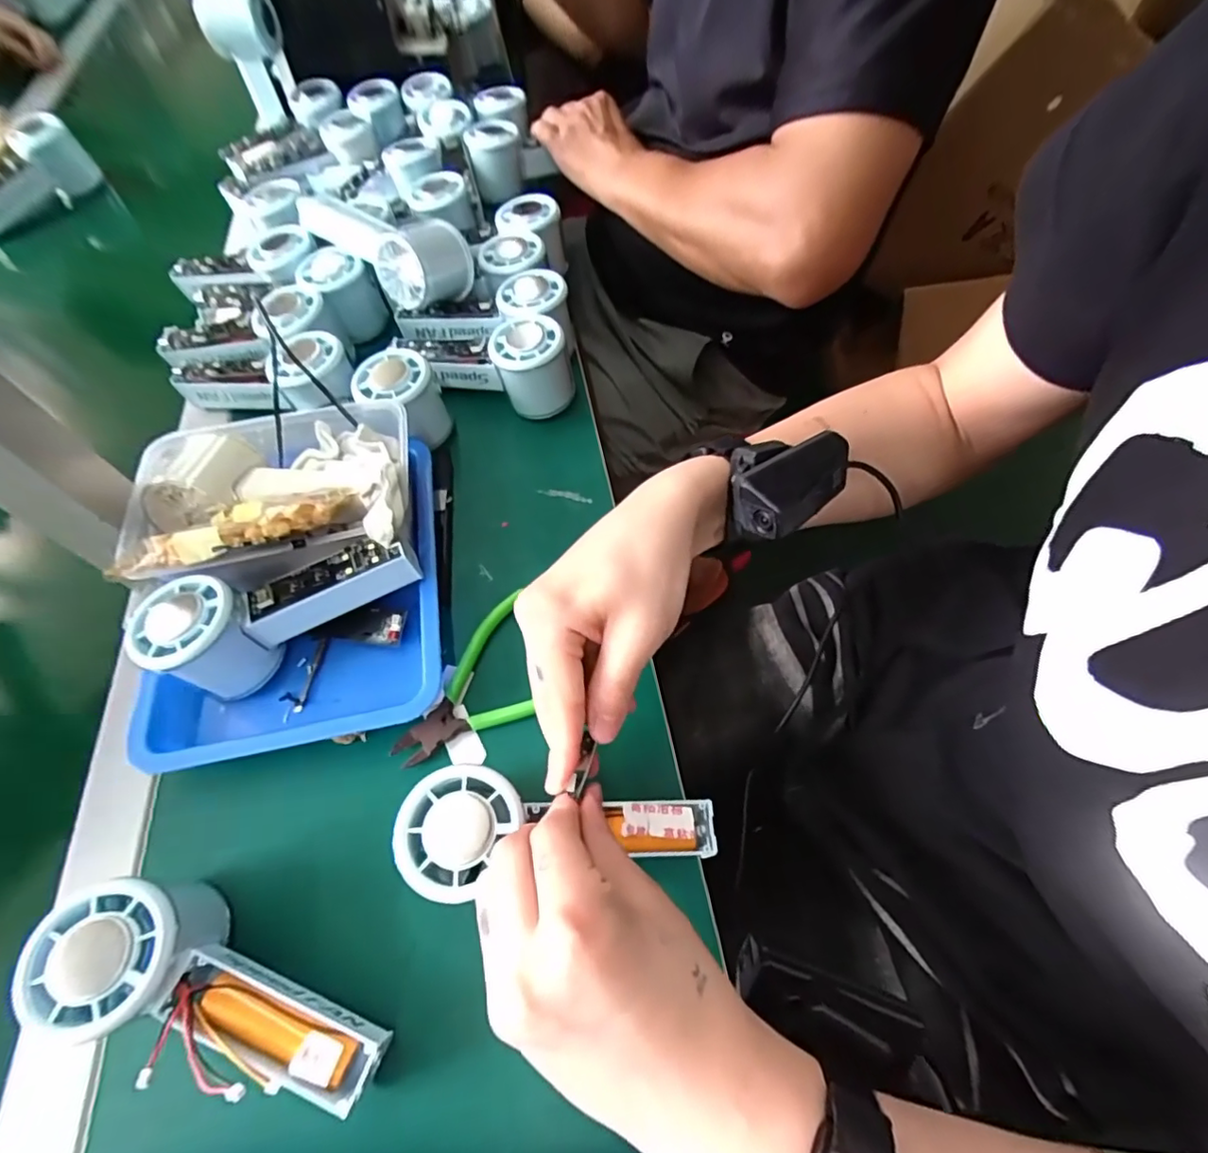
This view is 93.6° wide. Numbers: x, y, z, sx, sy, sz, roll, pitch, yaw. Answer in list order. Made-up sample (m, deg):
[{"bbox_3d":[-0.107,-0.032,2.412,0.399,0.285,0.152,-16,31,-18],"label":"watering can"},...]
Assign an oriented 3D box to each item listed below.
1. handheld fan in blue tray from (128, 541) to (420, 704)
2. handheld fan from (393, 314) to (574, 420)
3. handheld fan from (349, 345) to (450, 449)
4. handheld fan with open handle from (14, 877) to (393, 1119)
[{"bbox_3d":[-0.184,0.022,0.333,0.151,0.051,0.053,-16,61,-6],"label":"handheld fan in blue tray"},{"bbox_3d":[-0.092,-0.175,0.457,0.140,0.062,0.055,22,64,14],"label":"handheld fan"},{"bbox_3d":[-0.147,-0.129,0.428,0.059,0.065,0.058,-30,63,-13],"label":"handheld fan"},{"bbox_3d":[-0.171,0.188,0.250,0.151,0.064,0.054,20,64,14],"label":"handheld fan with open handle"}]

